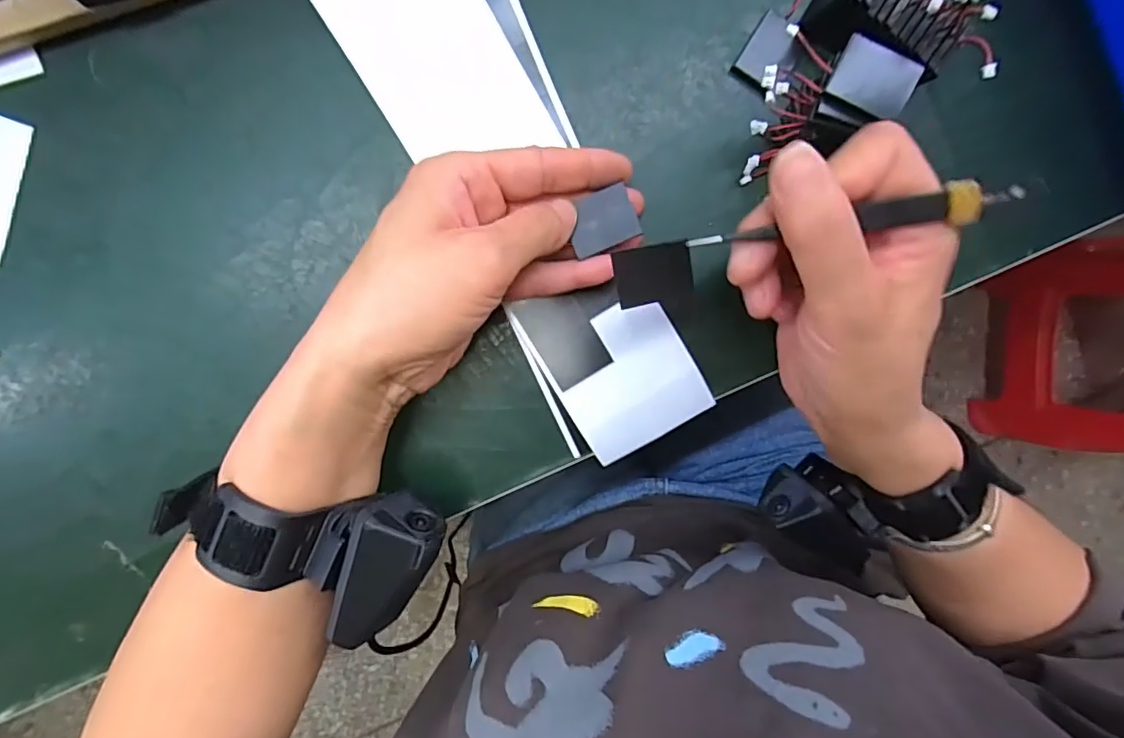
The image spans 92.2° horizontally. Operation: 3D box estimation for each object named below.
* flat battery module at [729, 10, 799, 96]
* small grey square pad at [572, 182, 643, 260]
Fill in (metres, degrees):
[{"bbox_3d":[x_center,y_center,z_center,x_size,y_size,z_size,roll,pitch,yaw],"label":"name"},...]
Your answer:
[{"bbox_3d":[0.098,-0.150,0.256,0.021,0.005,0.034,33,94,-6],"label":"flat battery module"},{"bbox_3d":[0.018,-0.066,0.242,0.030,0.005,0.024,-21,97,0],"label":"small grey square pad"}]

